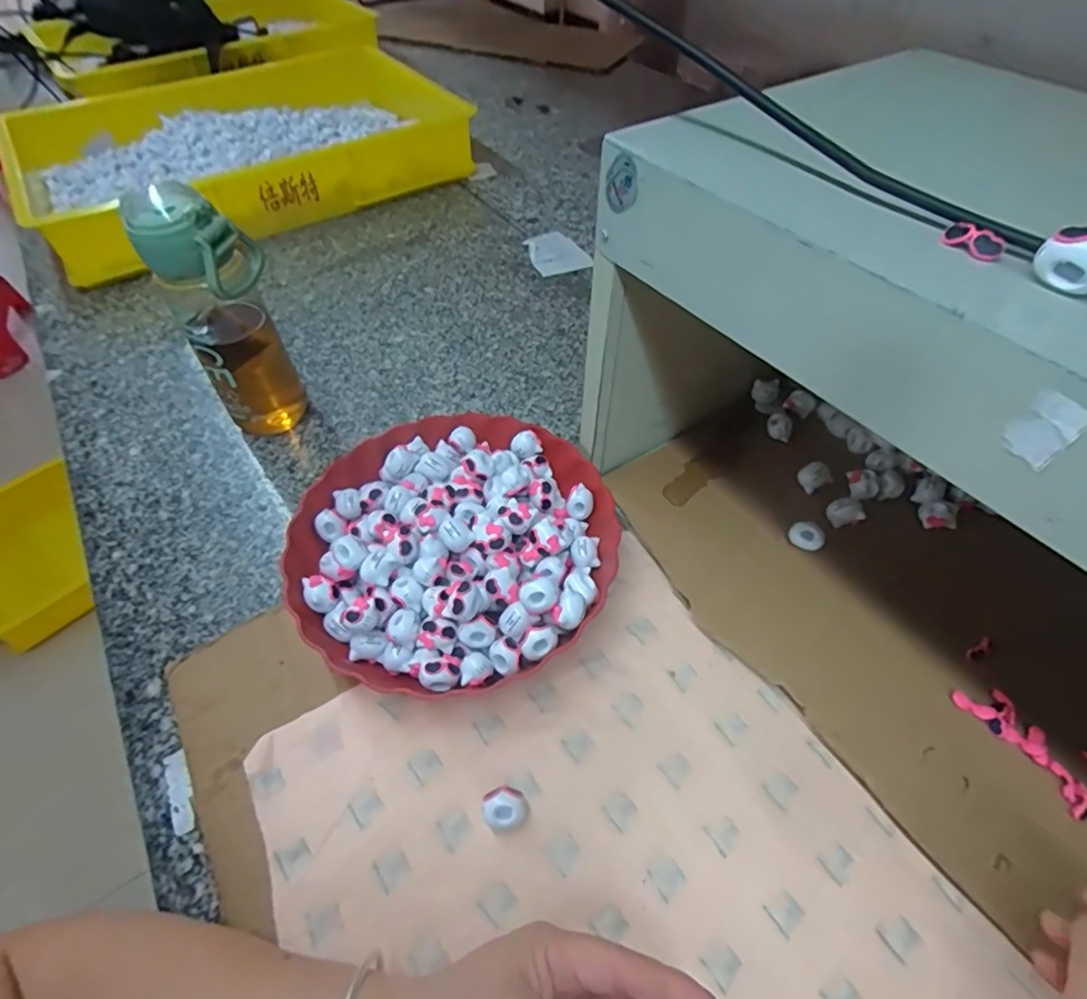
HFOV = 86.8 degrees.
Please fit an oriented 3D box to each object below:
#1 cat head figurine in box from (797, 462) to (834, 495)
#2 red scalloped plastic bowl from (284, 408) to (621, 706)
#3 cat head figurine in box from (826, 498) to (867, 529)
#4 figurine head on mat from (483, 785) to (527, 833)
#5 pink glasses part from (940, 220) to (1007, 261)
[{"bbox_3d":[0.232,-0.020,0.492,0.022,0.018,0.022,-18,51,-9],"label":"cat head figurine in box"},{"bbox_3d":[-0.067,0.031,0.446,0.234,0.071,0.234,-3,51,3],"label":"red scalloped plastic bowl"},{"bbox_3d":[0.246,0.010,0.469,0.025,0.016,0.021,-7,50,0],"label":"cat head figurine in box"},{"bbox_3d":[-0.023,0.186,0.347,0.025,0.022,0.021,-29,54,-18],"label":"figurine head on mat"},{"bbox_3d":[0.172,-0.104,0.230,0.008,0.009,0.022,-27,53,-16],"label":"pink glasses part"}]

